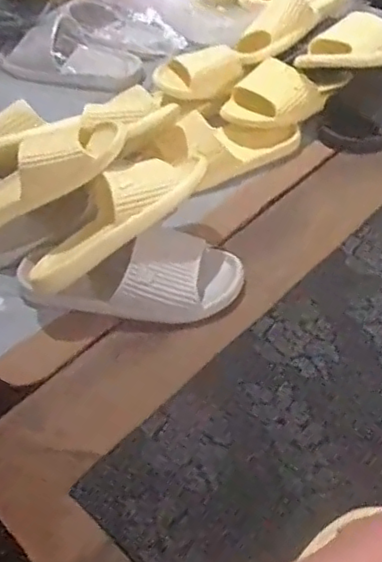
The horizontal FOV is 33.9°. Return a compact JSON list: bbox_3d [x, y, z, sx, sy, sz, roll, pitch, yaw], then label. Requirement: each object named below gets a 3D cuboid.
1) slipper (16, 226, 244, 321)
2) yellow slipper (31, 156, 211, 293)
[{"bbox_3d":[-0.077,-0.013,0.741,0.271,0.066,0.107,2,51,7],"label":"slipper"},{"bbox_3d":[-0.094,-0.080,0.734,0.244,0.068,0.099,-40,56,0],"label":"yellow slipper"}]

